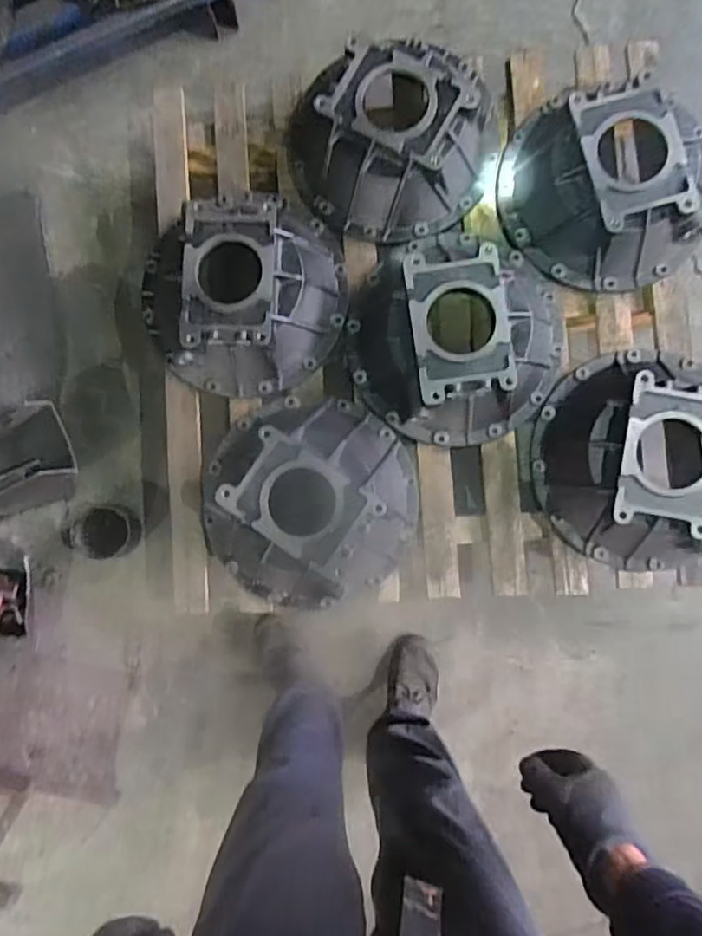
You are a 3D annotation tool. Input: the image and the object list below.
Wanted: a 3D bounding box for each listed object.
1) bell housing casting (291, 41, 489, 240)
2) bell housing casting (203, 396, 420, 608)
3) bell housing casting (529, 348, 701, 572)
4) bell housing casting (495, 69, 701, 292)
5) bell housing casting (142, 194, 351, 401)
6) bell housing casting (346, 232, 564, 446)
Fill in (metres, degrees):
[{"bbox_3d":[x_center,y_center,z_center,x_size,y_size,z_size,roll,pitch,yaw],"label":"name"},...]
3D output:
[{"bbox_3d":[0.069,-0.590,1.033,0.368,0.106,0.334,-1,86,4],"label":"bell housing casting"},{"bbox_3d":[-0.079,0.053,1.052,0.385,0.141,0.364,0,86,4],"label":"bell housing casting"},{"bbox_3d":[0.488,-0.022,0.970,0.360,0.112,0.365,0,86,4],"label":"bell housing casting"},{"bbox_3d":[0.451,-0.503,1.029,0.374,0.122,0.336,24,88,5],"label":"bell housing casting"},{"bbox_3d":[-0.201,-0.321,1.039,0.372,0.113,0.370,0,86,4],"label":"bell housing casting"},{"bbox_3d":[0.177,-0.236,1.021,0.374,0.130,0.373,0,86,4],"label":"bell housing casting"}]

